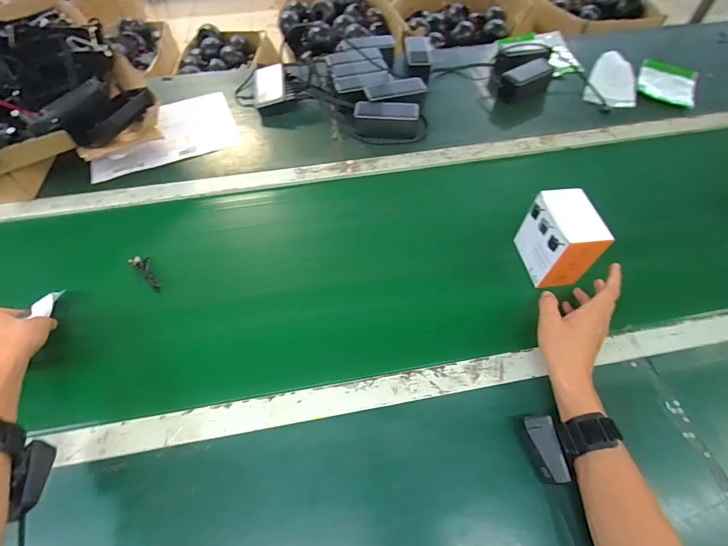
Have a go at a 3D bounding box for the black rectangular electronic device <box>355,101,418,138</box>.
[{"bbox_3d":[0.048,-0.324,0.751,0.135,0.049,0.060,1,57,0],"label":"black rectangular electronic device"}]

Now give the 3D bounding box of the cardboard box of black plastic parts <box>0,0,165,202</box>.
[{"bbox_3d":[-0.668,-0.357,0.695,0.398,0.194,0.479,-30,60,-17],"label":"cardboard box of black plastic parts"}]

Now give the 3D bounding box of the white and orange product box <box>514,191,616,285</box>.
[{"bbox_3d":[0.302,-0.052,0.547,0.068,0.116,0.109,-4,57,-3],"label":"white and orange product box"}]

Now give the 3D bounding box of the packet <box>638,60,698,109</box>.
[{"bbox_3d":[0.754,-0.466,0.876,0.129,0.021,0.199,25,61,15],"label":"packet"}]

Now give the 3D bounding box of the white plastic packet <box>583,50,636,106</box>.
[{"bbox_3d":[0.623,-0.479,0.877,0.108,0.035,0.209,22,60,13],"label":"white plastic packet"}]

